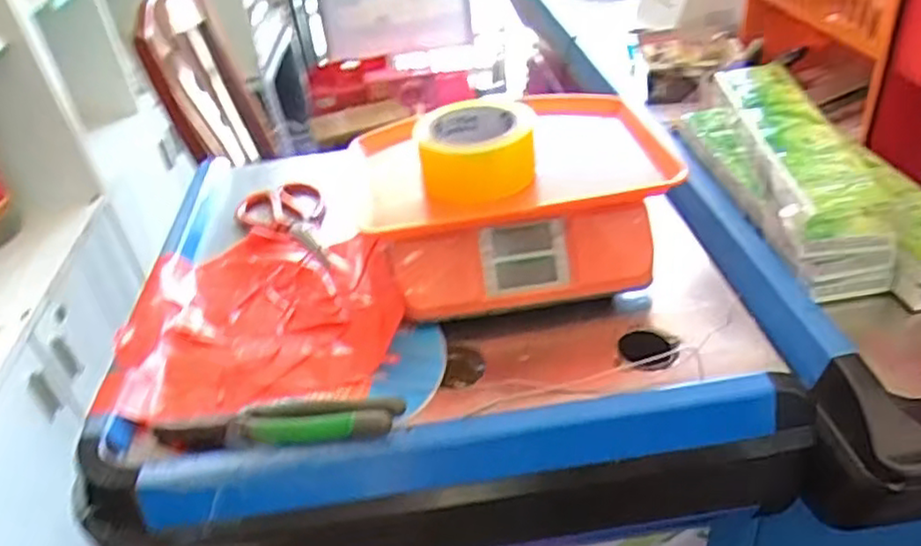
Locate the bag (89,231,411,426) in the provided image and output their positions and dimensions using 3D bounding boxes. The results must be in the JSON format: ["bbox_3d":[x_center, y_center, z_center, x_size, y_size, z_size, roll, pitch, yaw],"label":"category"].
[{"bbox_3d":[-0.192,0.030,0.695,0.258,0.028,0.274,-8,36,-1],"label":"bag"}]

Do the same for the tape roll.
[{"bbox_3d":[0.018,-0.125,0.675,0.107,0.067,0.123,-5,36,3],"label":"tape roll"}]

